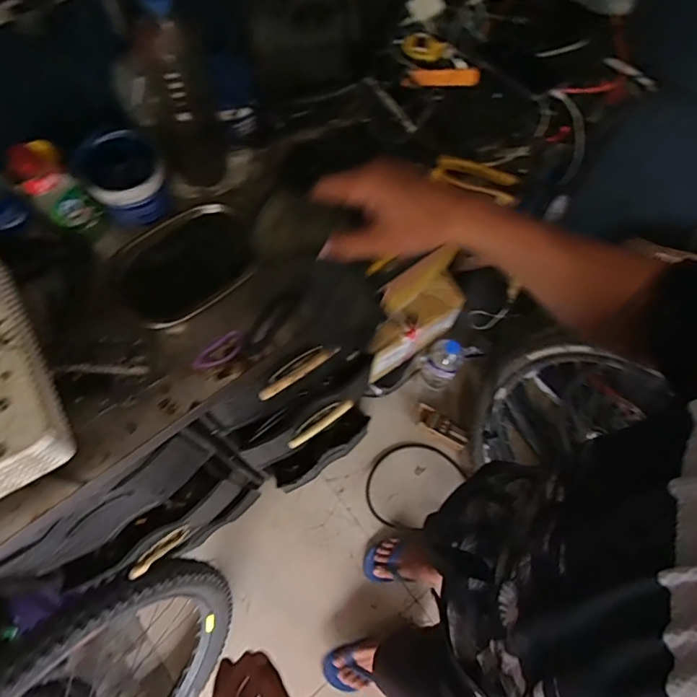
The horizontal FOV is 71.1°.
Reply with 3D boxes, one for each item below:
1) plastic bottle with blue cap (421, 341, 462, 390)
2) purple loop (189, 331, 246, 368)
[{"bbox_3d":[0.271,0.032,1.382,0.093,0.251,0.094,1,68,-1],"label":"plastic bottle with blue cap"},{"bbox_3d":[-0.171,0.004,0.650,0.080,0.005,0.034,-32,74,-3],"label":"purple loop"}]

